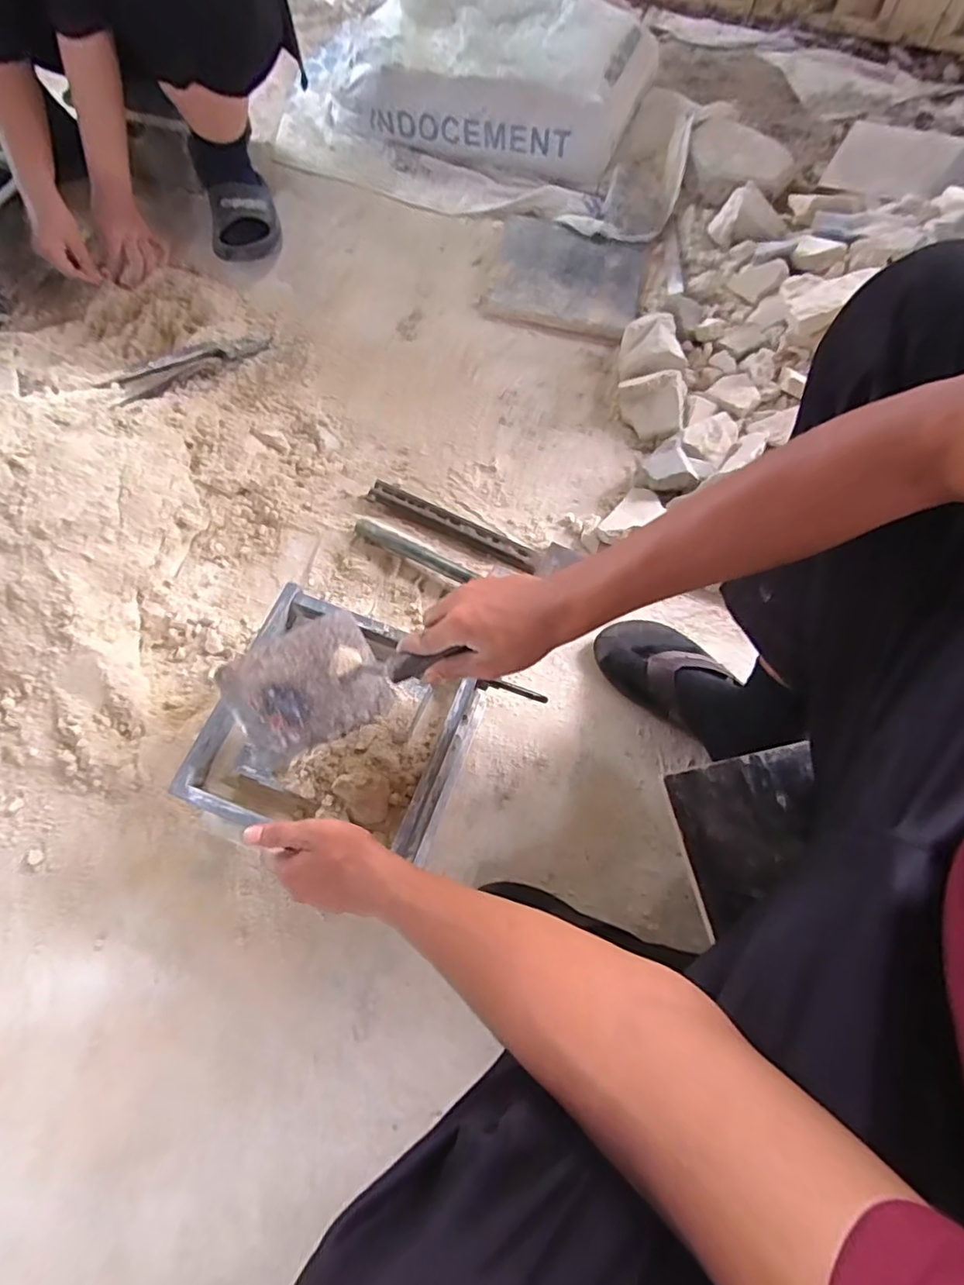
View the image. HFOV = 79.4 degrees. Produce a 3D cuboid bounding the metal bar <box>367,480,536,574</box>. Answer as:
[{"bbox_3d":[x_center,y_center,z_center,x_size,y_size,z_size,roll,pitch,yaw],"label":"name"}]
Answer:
[{"bbox_3d":[-0.040,-0.160,0.791,0.245,0.025,0.031,24,72,12],"label":"metal bar"}]

